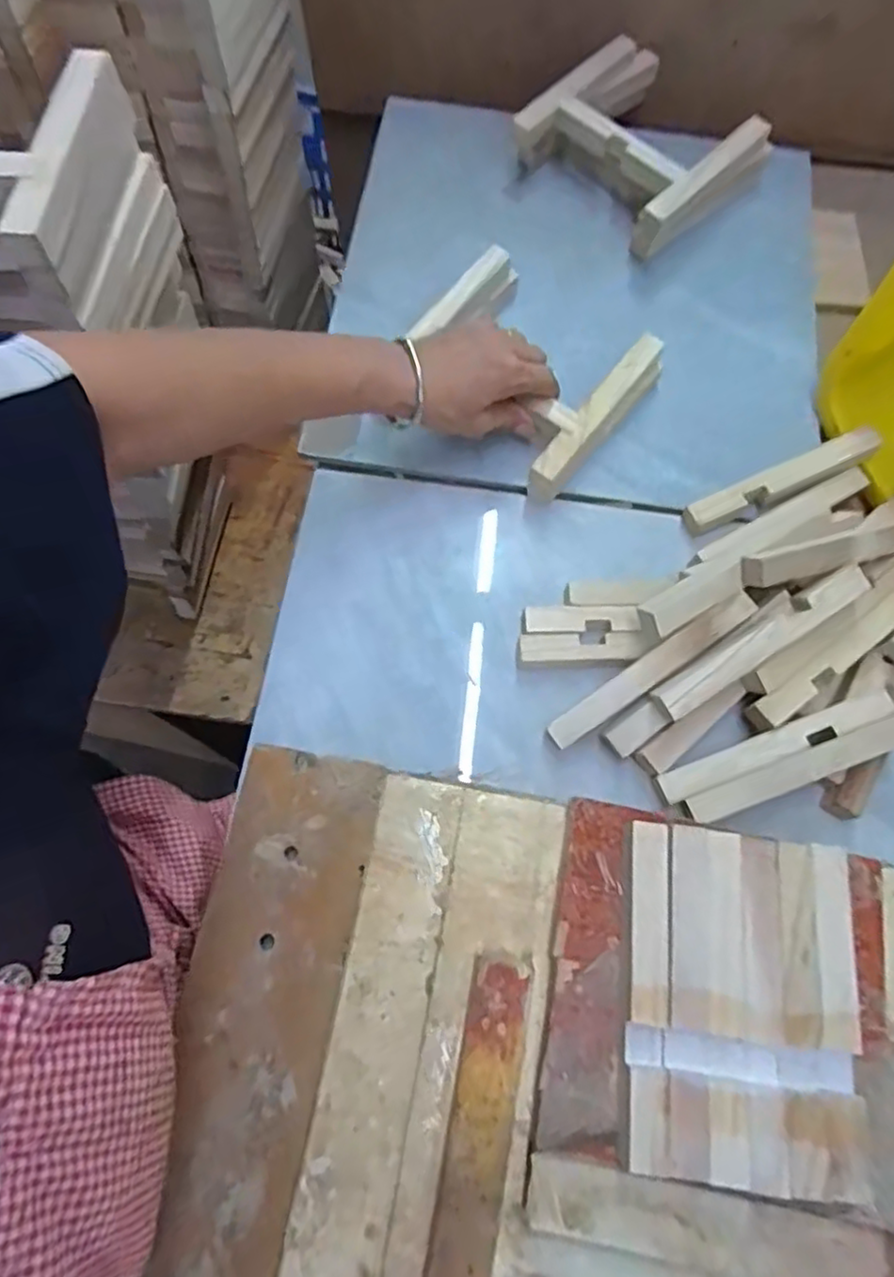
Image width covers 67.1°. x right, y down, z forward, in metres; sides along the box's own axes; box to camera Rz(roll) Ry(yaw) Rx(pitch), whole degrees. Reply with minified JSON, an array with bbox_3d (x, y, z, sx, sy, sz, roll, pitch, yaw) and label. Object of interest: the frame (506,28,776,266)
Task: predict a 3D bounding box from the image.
[{"bbox_3d":[0.171,-0.423,0.582,0.161,0.060,0.168,-35,74,-13],"label":"frame"}]

